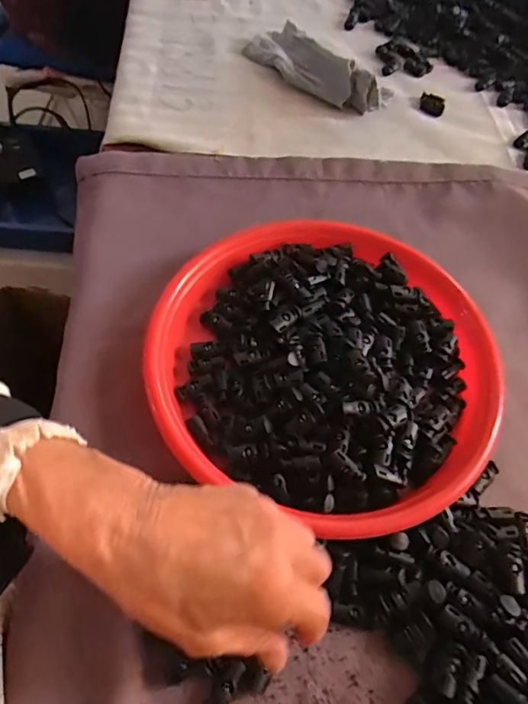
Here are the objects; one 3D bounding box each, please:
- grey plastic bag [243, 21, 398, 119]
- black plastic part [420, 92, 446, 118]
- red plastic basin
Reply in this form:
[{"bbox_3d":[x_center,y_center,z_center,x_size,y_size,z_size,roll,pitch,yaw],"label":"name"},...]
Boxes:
[{"bbox_3d":[0.061,-0.328,0.581,0.184,0.042,0.075,40,64,17],"label":"grey plastic bag"},{"bbox_3d":[0.190,-0.278,0.581,0.027,0.012,0.022,8,59,0],"label":"black plastic part"},{"bbox_3d":[0.047,0.003,0.388,0.249,0.036,0.240,2,59,-3],"label":"red plastic basin"}]

